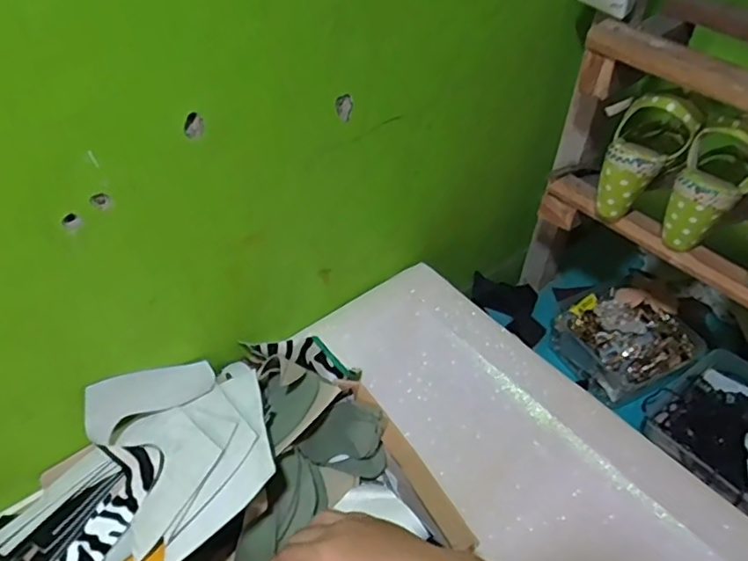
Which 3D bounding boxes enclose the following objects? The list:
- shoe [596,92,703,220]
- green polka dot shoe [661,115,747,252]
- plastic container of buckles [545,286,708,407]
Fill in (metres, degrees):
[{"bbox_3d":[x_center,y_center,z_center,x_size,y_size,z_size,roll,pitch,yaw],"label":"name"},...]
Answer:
[{"bbox_3d":[0.310,-0.143,0.678,0.080,0.137,0.084,24,47,20],"label":"shoe"},{"bbox_3d":[0.359,-0.102,0.639,0.082,0.153,0.065,38,31,25],"label":"green polka dot shoe"},{"bbox_3d":[0.358,0.088,0.850,0.157,0.072,0.163,-23,50,-25],"label":"plastic container of buckles"}]

